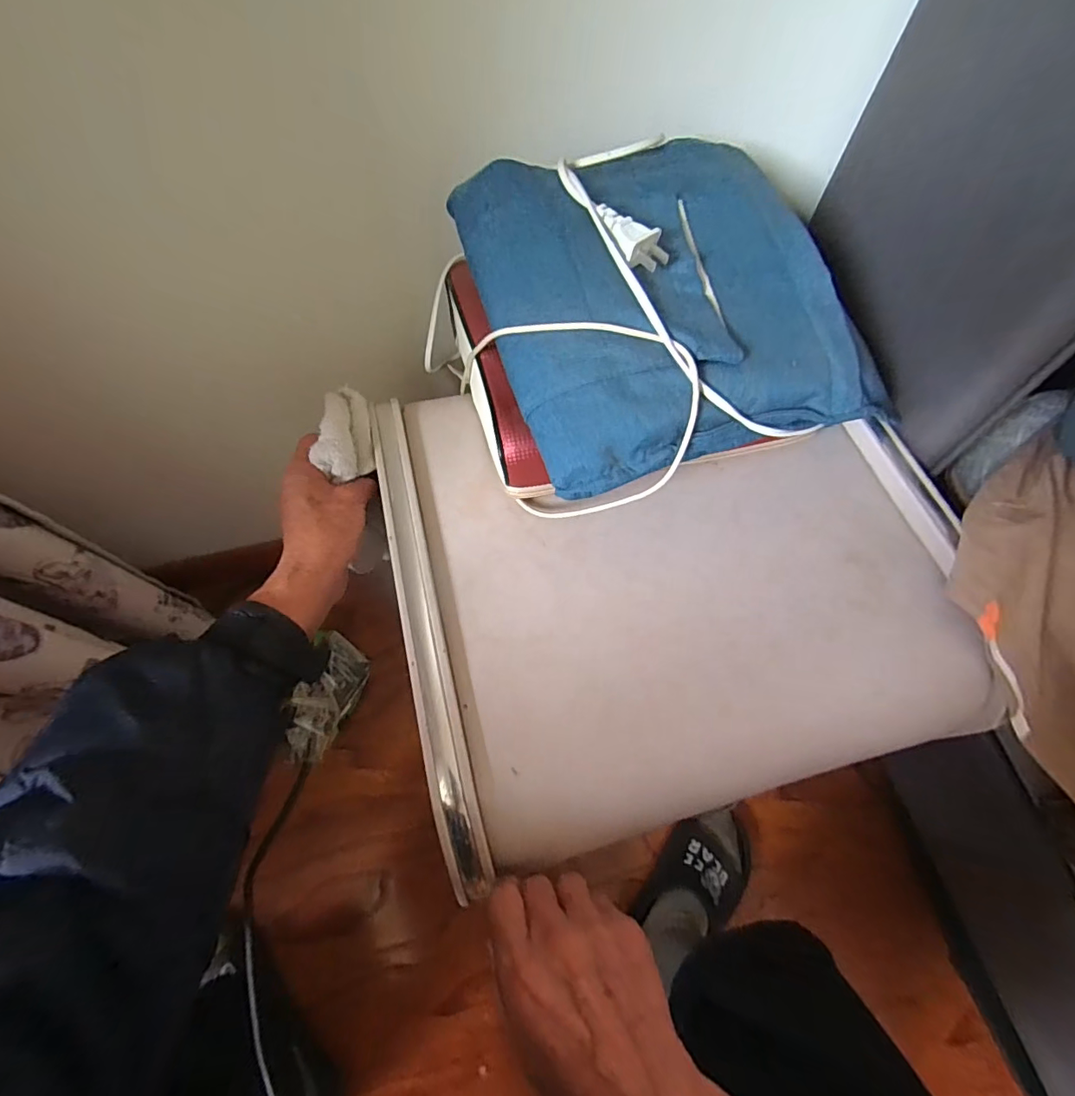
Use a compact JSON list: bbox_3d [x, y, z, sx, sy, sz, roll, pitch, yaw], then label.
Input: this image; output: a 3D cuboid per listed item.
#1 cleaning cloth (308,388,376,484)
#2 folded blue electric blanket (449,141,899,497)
[{"bbox_3d":[-0.157,-0.100,0.412,0.037,0.030,0.090,-5,64,-6],"label":"cleaning cloth"},{"bbox_3d":[0.092,-0.175,0.345,0.257,0.047,0.237,-18,84,-11],"label":"folded blue electric blanket"}]

